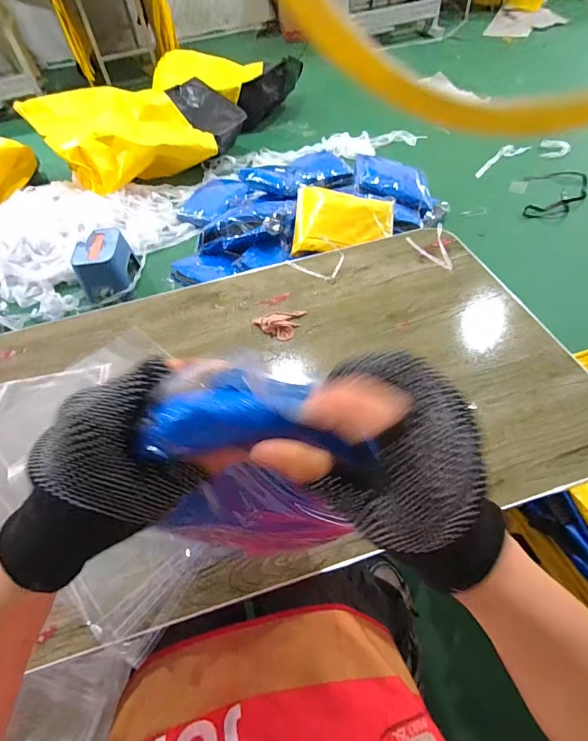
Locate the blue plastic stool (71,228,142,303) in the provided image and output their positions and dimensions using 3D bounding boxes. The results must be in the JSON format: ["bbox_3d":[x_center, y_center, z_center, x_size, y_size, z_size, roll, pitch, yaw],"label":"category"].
[{"bbox_3d":[-0.707,-0.403,1.505,0.162,0.164,0.233,-4,54,3],"label":"blue plastic stool"}]

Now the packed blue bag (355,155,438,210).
[{"bbox_3d":[0.410,-0.761,1.606,0.355,0.065,0.252,16,64,-7],"label":"packed blue bag"}]

